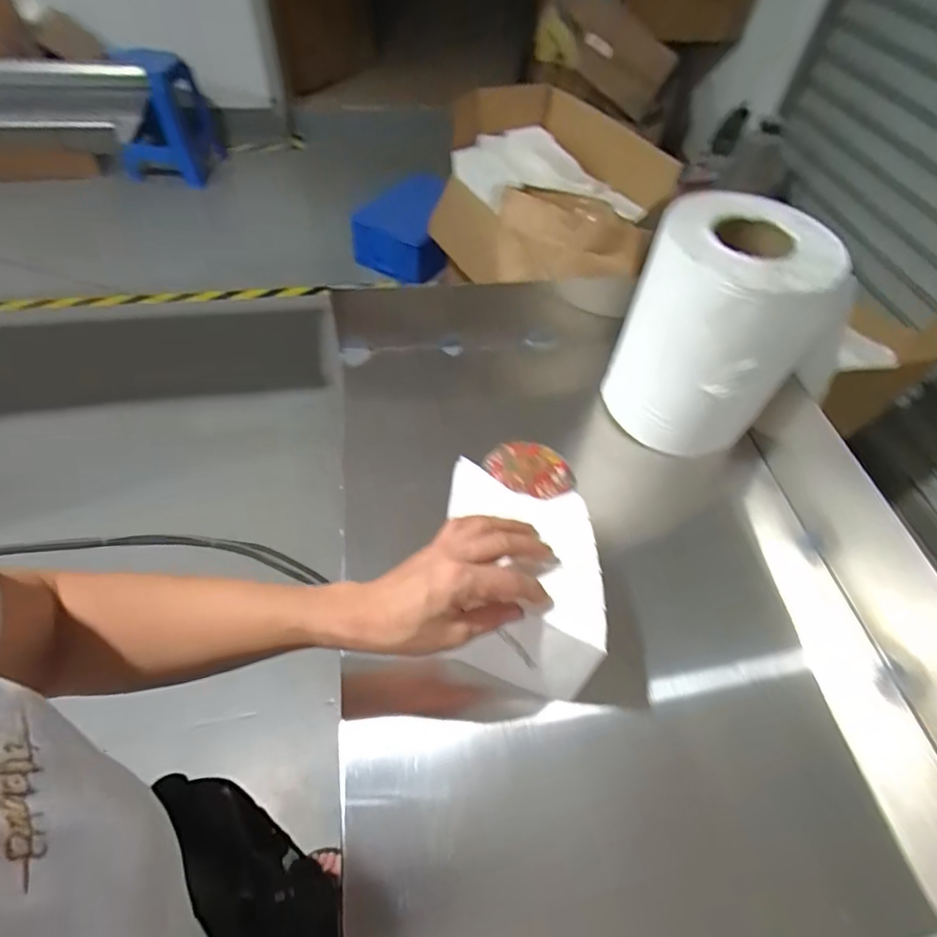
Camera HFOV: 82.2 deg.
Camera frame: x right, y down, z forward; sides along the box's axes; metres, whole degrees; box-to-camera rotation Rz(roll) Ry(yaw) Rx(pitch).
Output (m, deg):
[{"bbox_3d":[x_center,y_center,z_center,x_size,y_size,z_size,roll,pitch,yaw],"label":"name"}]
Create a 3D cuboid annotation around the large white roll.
[{"bbox_3d":[0.270,-0.145,0.598,0.151,0.232,0.167,-20,58,-18],"label":"large white roll"}]

